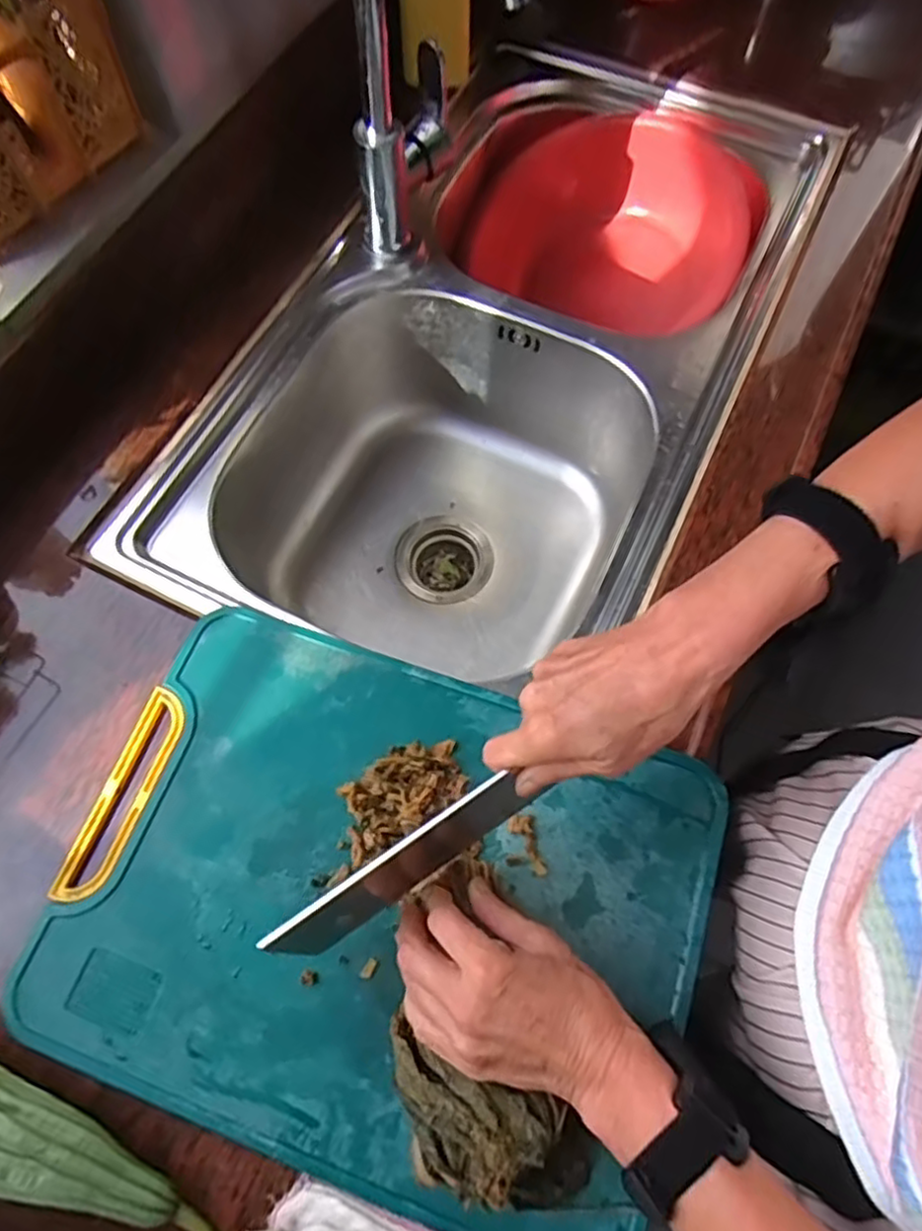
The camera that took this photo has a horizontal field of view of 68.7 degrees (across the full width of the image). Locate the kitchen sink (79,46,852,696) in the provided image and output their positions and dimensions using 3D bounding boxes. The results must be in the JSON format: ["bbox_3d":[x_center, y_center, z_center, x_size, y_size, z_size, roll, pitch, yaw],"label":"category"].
[{"bbox_3d":[0.053,-0.245,0.740,0.421,0.238,0.748,26,71,8],"label":"kitchen sink"}]

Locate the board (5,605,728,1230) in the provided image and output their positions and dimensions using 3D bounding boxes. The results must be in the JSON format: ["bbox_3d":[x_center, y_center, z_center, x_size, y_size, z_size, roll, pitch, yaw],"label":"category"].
[{"bbox_3d":[-0.053,0.175,0.429,0.392,0.018,0.293,19,69,8],"label":"board"}]

